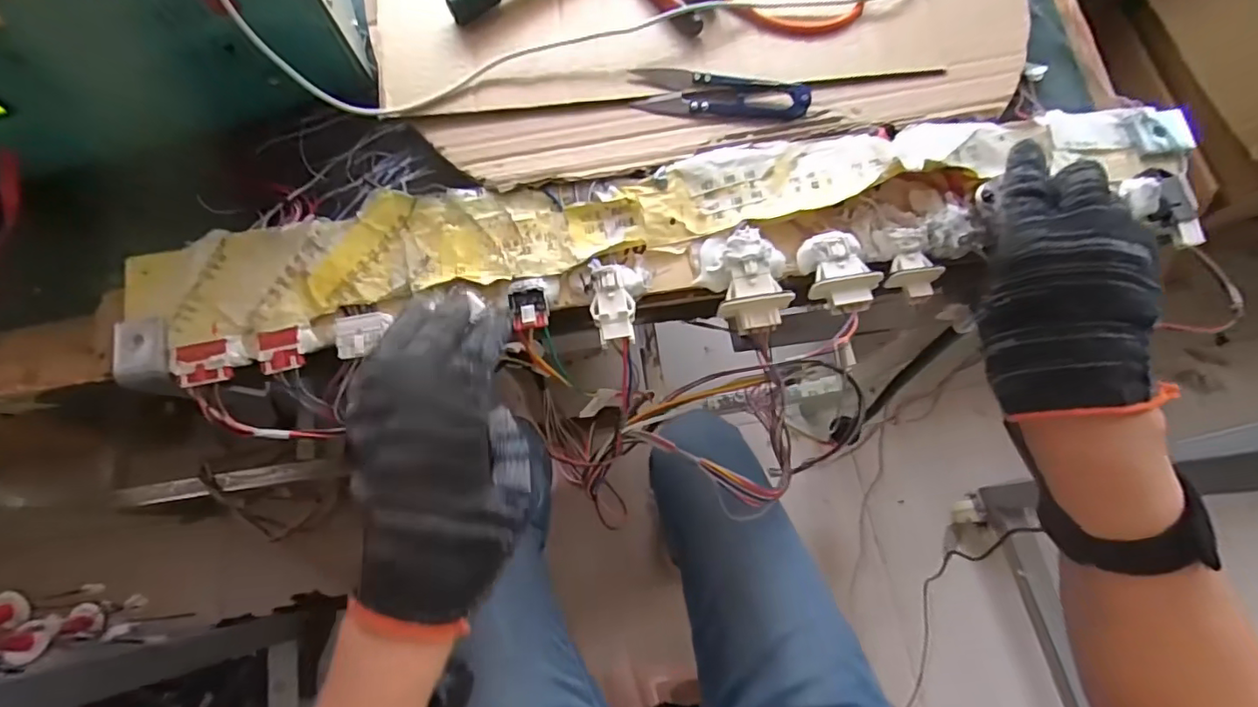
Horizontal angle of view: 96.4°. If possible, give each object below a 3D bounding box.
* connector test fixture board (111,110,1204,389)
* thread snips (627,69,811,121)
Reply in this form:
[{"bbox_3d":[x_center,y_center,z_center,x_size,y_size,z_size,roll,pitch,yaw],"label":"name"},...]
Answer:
[{"bbox_3d":[0.024,-0.065,0.356,0.659,0.042,0.114,-9,74,-1],"label":"connector test fixture board"},{"bbox_3d":[0.062,-0.173,0.379,0.117,0.007,0.030,7,74,3],"label":"thread snips"}]

